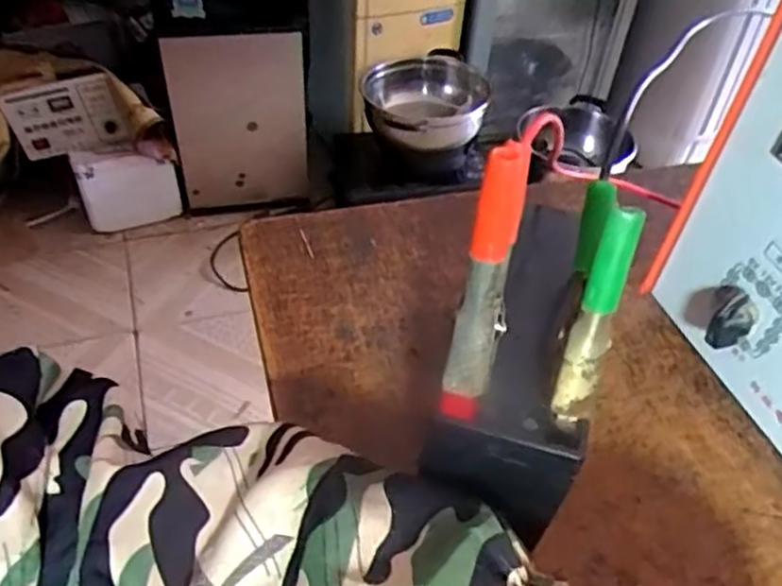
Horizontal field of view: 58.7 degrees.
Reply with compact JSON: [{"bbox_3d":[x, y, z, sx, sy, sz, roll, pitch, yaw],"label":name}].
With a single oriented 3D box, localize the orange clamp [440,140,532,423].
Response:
[{"bbox_3d":[0.034,0.002,0.255,0.018,0.115,0.025,12,45,7],"label":"orange clamp"}]

